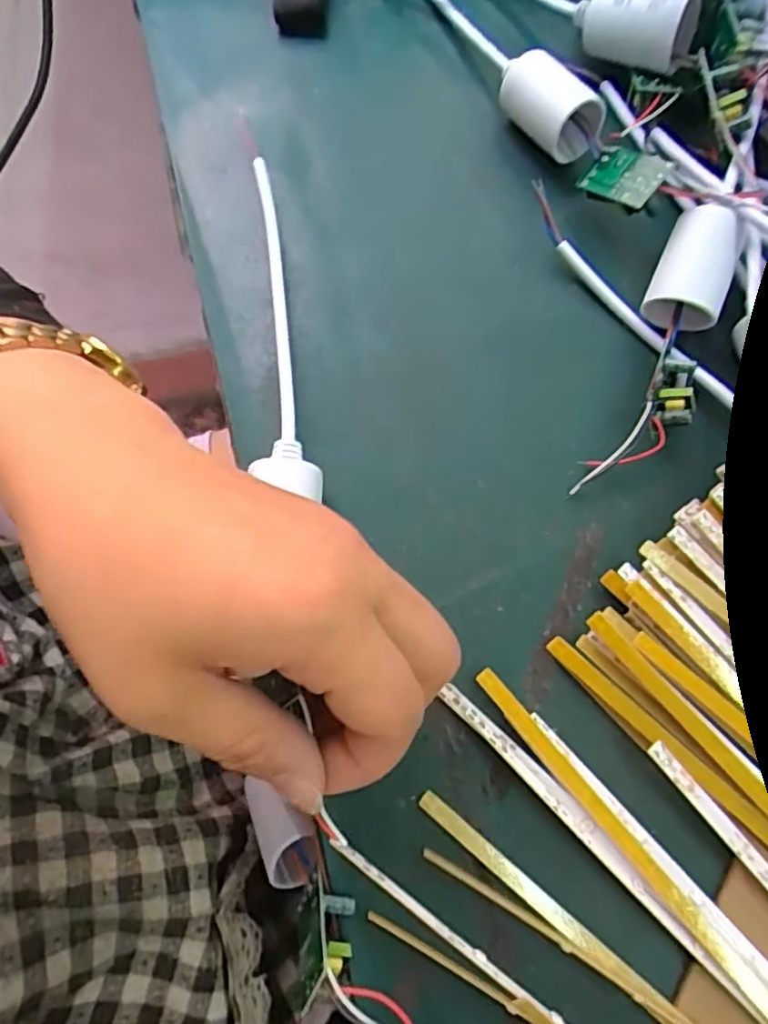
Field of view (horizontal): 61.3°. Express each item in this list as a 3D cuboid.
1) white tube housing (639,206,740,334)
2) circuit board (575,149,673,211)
[{"bbox_3d":[0.126,-0.096,0.261,0.029,0.022,0.042,24,79,7],"label":"white tube housing"},{"bbox_3d":[0.099,-0.138,0.268,0.019,0.006,0.038,-57,47,18],"label":"circuit board"}]

